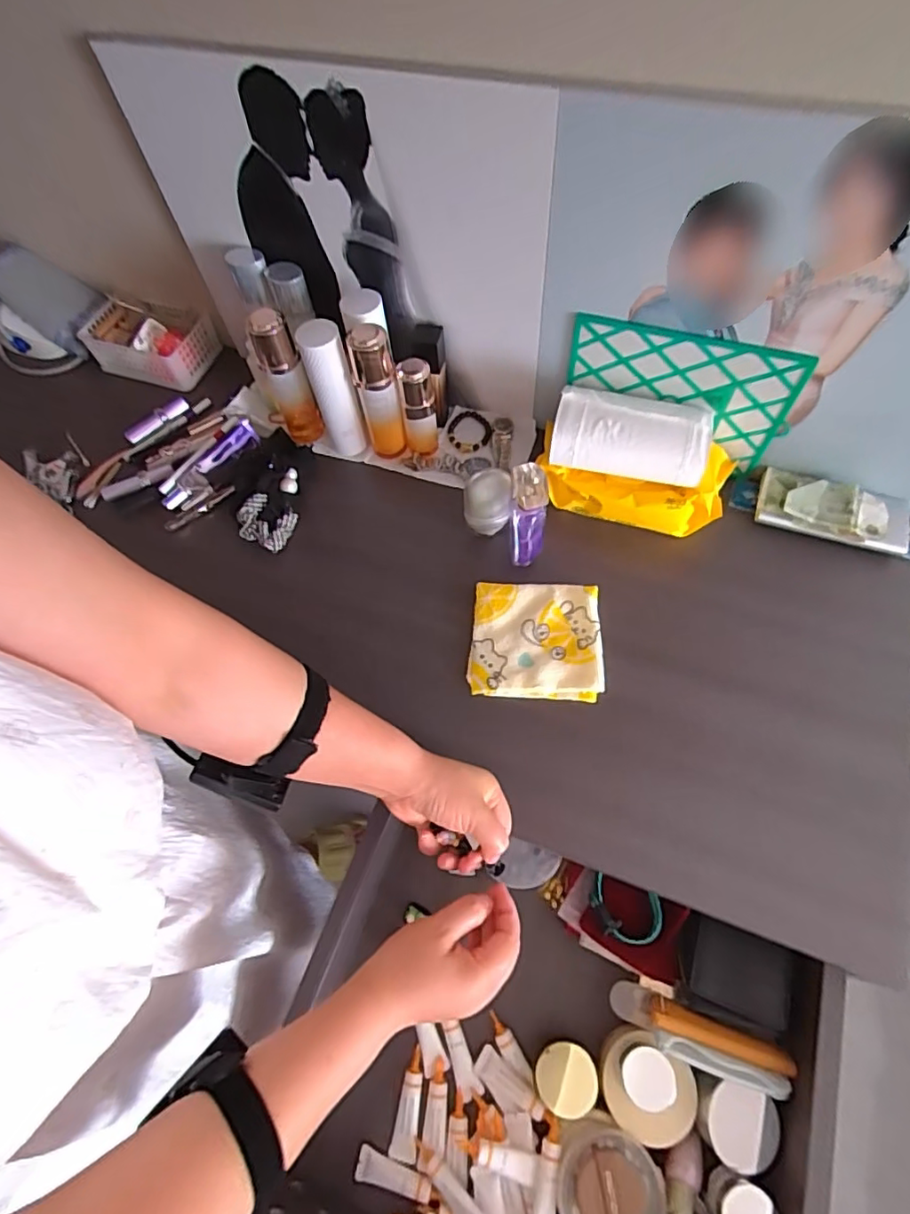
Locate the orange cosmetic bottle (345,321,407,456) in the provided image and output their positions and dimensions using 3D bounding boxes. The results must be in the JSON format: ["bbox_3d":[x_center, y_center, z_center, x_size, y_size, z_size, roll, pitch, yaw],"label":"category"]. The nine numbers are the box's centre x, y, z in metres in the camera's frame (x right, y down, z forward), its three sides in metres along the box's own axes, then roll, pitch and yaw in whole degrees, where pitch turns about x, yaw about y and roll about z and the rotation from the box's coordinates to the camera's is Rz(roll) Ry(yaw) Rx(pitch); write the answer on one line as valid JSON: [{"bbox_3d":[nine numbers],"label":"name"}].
[{"bbox_3d":[-0.087,-0.239,0.640,0.046,0.152,0.044,-14,62,-4],"label":"orange cosmetic bottle"}]

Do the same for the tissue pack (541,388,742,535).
[{"bbox_3d":[0.193,-0.160,0.608,0.197,0.097,0.108,17,65,13],"label":"tissue pack"}]

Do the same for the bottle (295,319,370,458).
[{"bbox_3d":[-0.139,-0.245,0.650,0.045,0.158,0.048,-19,62,-6],"label":"bottle"}]

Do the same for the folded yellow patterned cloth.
[{"bbox_3d":[0.081,0.033,0.571,0.127,0.021,0.120,3,62,6],"label":"folded yellow patterned cloth"}]

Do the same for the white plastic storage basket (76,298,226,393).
[{"bbox_3d":[-0.427,-0.374,0.791,0.170,0.058,0.100,17,65,13],"label":"white plastic storage basket"}]

